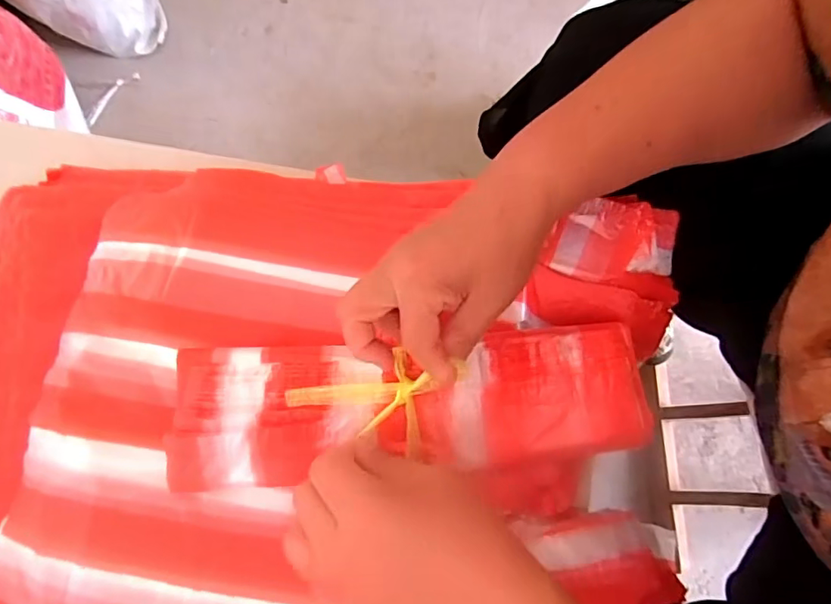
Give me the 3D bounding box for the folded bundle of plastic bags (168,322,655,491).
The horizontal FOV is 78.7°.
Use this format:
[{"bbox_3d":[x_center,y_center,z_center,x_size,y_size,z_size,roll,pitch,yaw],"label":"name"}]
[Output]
[{"bbox_3d":[-0.004,0.065,0.332,0.306,0.030,0.089,-3,73,-2],"label":"folded bundle of plastic bags"}]

